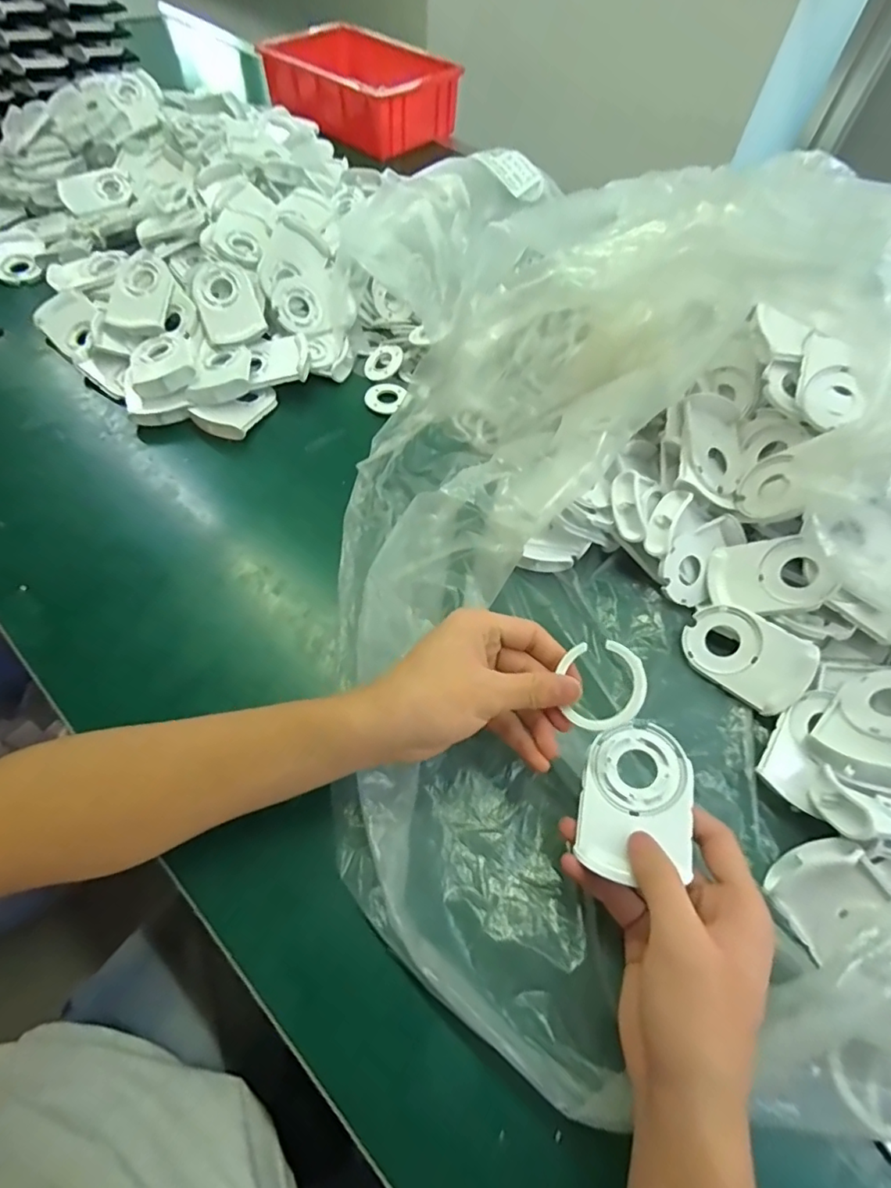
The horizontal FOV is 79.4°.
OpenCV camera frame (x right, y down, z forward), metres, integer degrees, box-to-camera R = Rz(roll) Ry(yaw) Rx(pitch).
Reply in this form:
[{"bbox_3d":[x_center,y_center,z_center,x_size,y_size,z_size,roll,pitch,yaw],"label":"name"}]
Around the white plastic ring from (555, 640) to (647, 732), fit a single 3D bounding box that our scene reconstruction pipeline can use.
[{"bbox_3d":[0.089,0.051,0.301,0.045,0.009,0.048,-13,66,32],"label":"white plastic ring"}]

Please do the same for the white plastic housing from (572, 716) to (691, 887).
[{"bbox_3d":[0.105,0.112,0.298,0.056,0.013,0.079,4,58,20],"label":"white plastic housing"}]

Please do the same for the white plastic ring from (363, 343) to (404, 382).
[{"bbox_3d":[-0.066,-0.245,0.565,0.043,0.008,0.044,-8,72,24],"label":"white plastic ring"}]

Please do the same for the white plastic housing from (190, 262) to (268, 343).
[{"bbox_3d":[-0.221,-0.295,0.542,0.059,0.014,0.090,-24,87,-2],"label":"white plastic housing"}]

